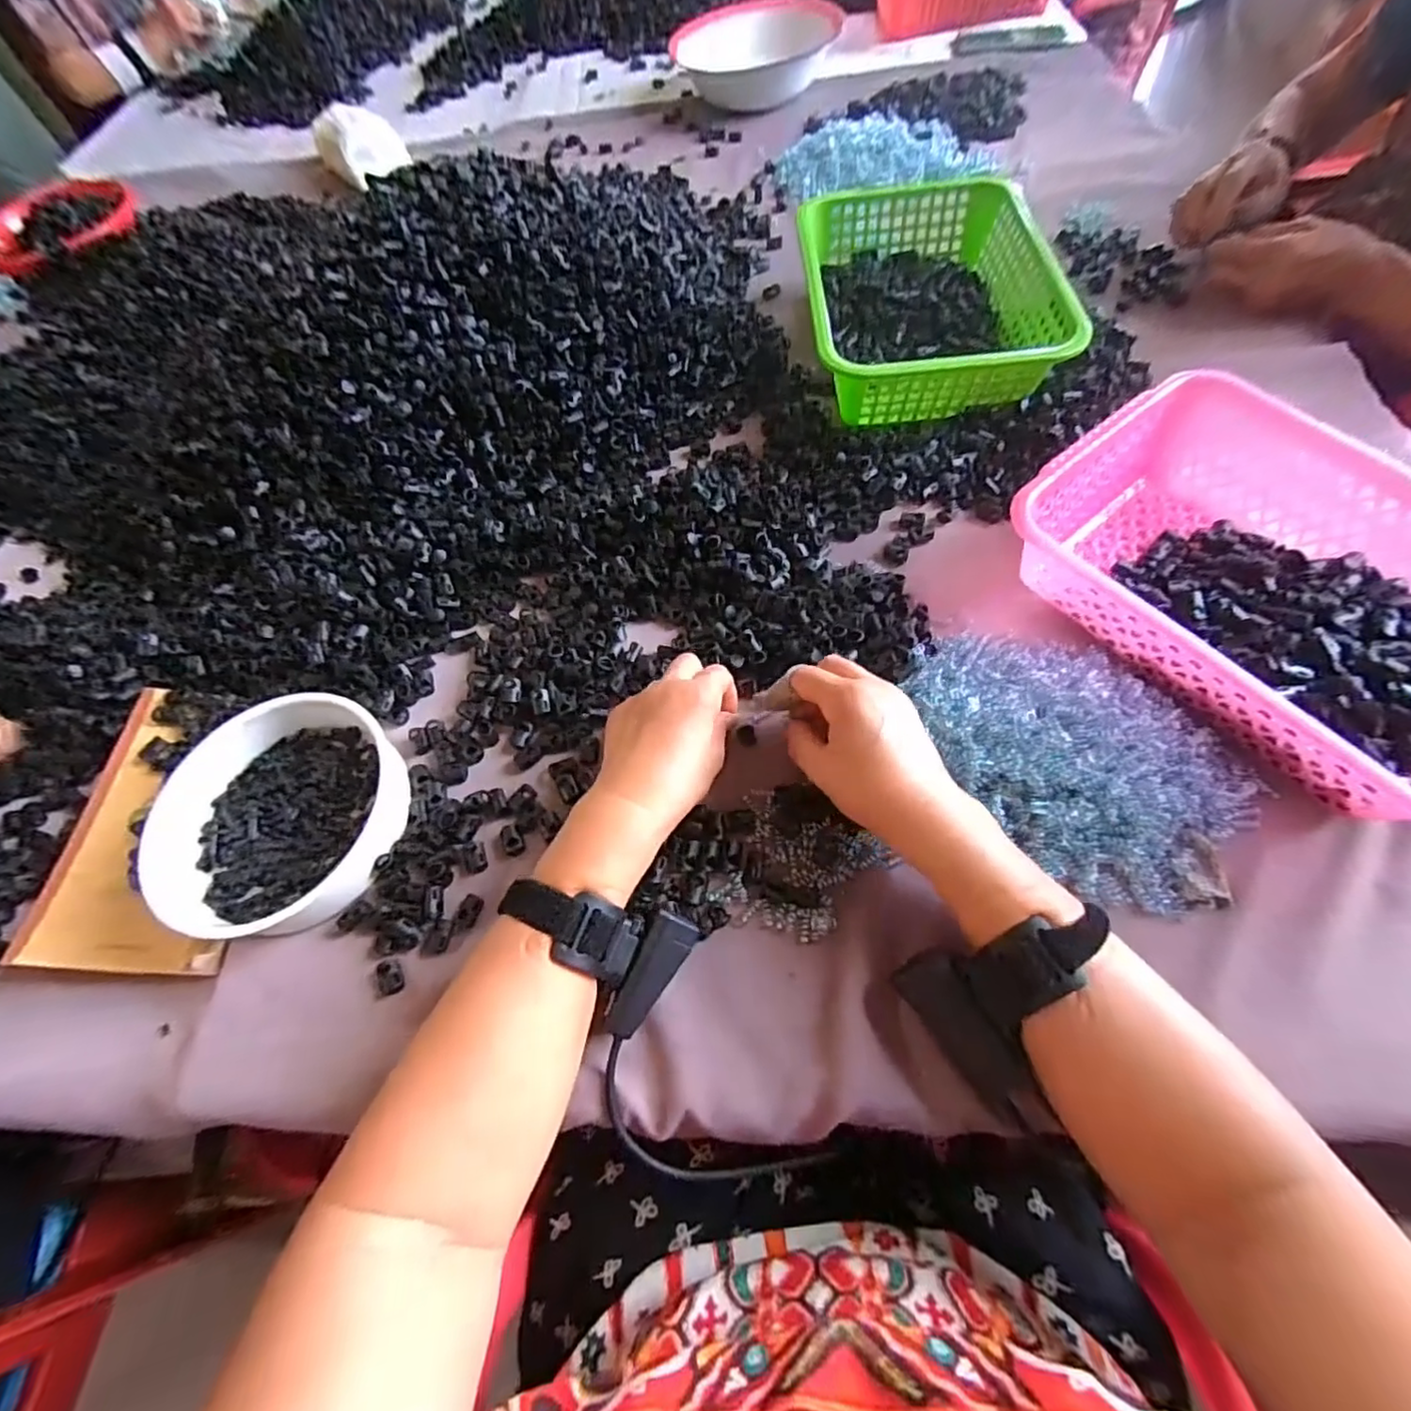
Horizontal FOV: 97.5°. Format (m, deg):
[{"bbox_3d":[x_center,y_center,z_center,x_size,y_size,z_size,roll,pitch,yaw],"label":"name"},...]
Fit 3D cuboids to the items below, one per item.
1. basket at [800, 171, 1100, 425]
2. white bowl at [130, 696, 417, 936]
[{"bbox_3d":[0.208,-0.401,0.606,0.211,0.074,0.292,-2,62,5],"label":"basket"},{"bbox_3d":[-0.291,0.070,0.423,0.162,0.045,0.161,-2,62,5],"label":"white bowl"}]

